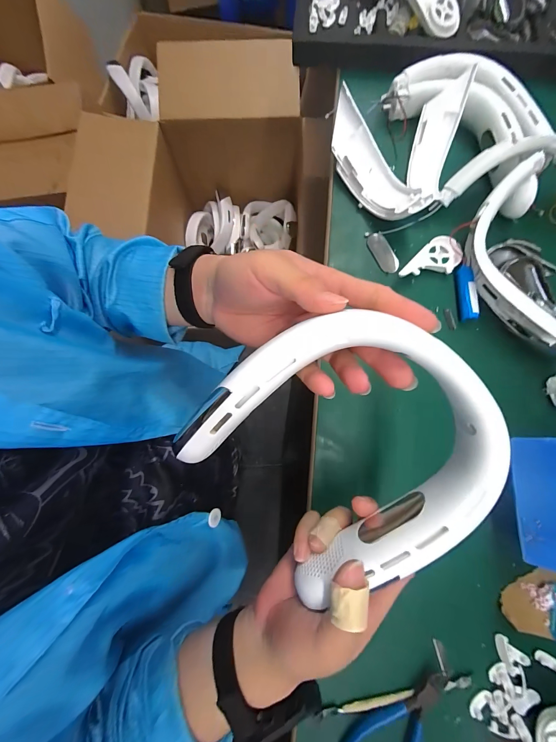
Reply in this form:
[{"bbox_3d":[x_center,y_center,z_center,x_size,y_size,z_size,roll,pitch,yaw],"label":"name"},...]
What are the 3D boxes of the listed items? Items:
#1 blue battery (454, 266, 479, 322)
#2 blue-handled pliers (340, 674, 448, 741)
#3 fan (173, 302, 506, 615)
[{"bbox_3d":[0.228,-0.093,0.352,0.015,0.011,0.064,-13,97,-2],"label":"blue battery"},{"bbox_3d":[0.119,0.337,0.270,0.114,0.008,0.053,-36,81,-6],"label":"blue-handled pliers"},{"bbox_3d":[0.047,0.058,0.207,0.191,0.040,0.191,44,108,-3],"label":"fan"}]

